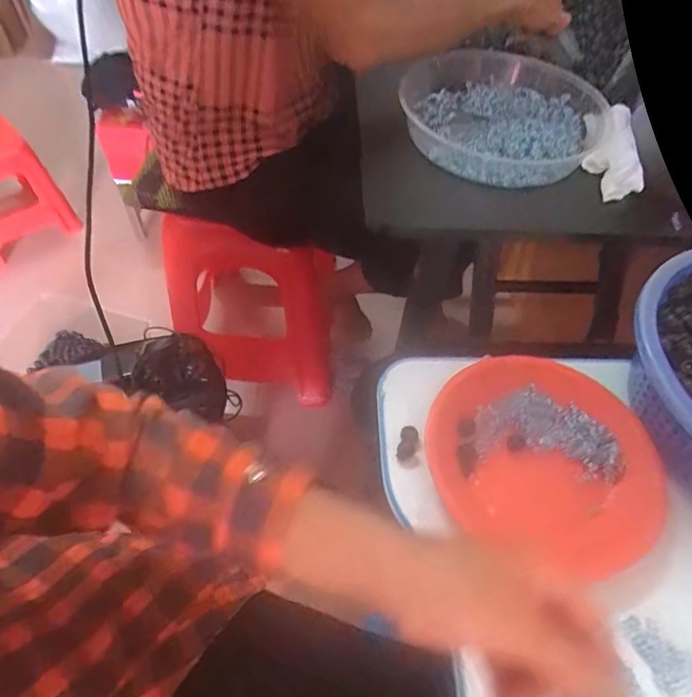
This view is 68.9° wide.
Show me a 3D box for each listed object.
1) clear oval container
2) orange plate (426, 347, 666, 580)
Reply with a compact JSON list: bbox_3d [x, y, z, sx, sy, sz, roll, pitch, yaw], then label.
[{"bbox_3d":[0.177,-0.269,0.575,0.212,0.043,0.214,-38,64,-27],"label":"clear oval container"},{"bbox_3d":[0.177,0.091,0.448,0.195,0.019,0.179,2,54,-2],"label":"orange plate"}]

